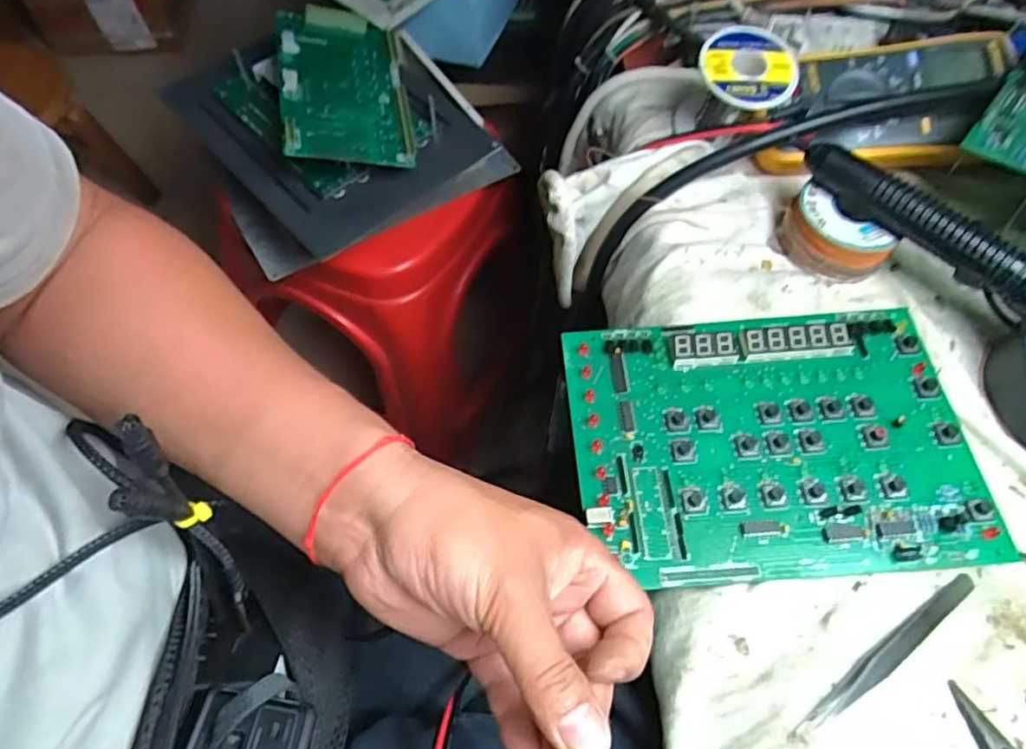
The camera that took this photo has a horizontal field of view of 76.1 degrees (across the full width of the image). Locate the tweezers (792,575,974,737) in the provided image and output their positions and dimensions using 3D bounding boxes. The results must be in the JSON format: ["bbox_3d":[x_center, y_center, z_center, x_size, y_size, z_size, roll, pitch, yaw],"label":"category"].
[{"bbox_3d":[0.185,0.134,0.318,0.126,0.004,0.011,-29,67,-15],"label":"tweezers"}]

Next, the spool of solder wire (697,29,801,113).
[{"bbox_3d":[0.160,-0.205,0.440,0.064,0.014,0.053,9,83,0],"label":"spool of solder wire"}]

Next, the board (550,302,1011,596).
[{"bbox_3d":[0.144,0.034,0.370,0.212,0.011,0.153,-3,62,-3],"label":"board"}]

